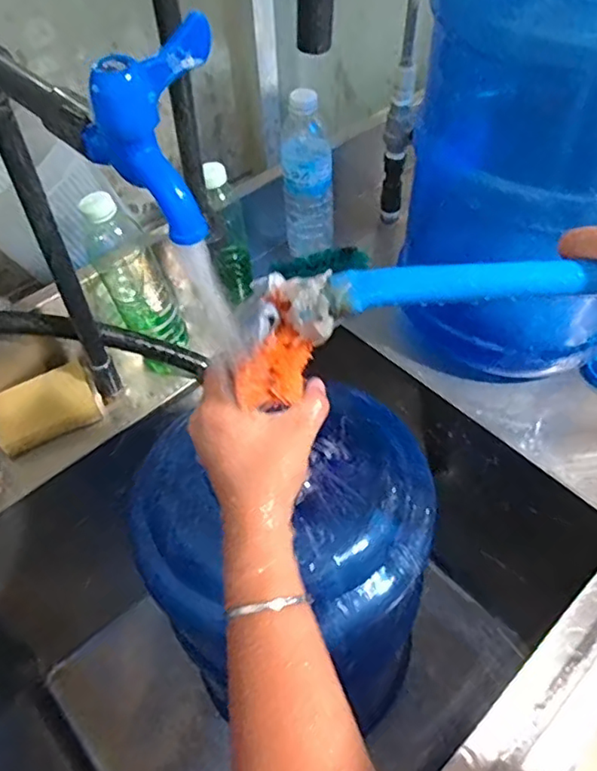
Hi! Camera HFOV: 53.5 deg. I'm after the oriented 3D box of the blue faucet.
[{"bbox_3d":[-0.072,-0.128,0.300,0.054,0.081,0.064,8,51,10],"label":"blue faucet"}]

